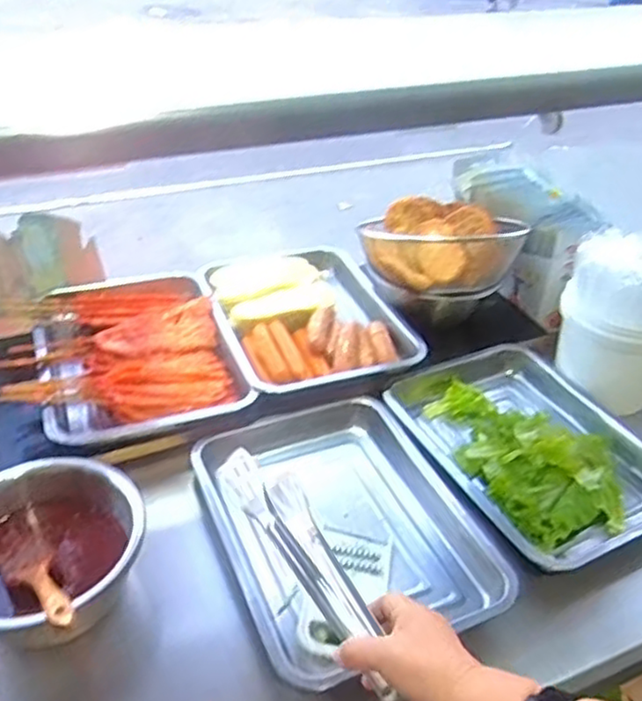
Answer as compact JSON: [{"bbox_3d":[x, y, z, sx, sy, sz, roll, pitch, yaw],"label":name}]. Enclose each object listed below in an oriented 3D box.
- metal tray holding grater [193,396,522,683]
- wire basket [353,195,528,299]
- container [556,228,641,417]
[{"bbox_3d":[0.023,0.190,0.767,0.267,0.040,0.331,-13,38,-21],"label":"metal tray holding grater"},{"bbox_3d":[0.182,-0.171,1.041,0.236,0.094,0.205,7,36,7],"label":"wire basket"},{"bbox_3d":[0.413,-0.050,0.934,0.158,0.199,0.147,19,39,23],"label":"container"}]

